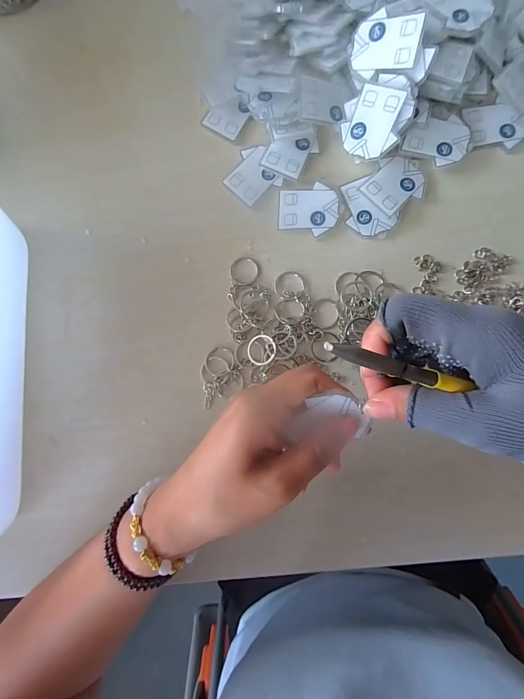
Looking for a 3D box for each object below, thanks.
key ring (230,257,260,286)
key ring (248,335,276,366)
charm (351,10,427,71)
[{"bbox_3d":[-0.014,-0.066,0.274,0.025,0.004,0.025,0,85,4],"label":"key ring"},{"bbox_3d":[0.000,0.001,0.265,0.024,0.004,0.025,-2,84,18],"label":"key ring"},{"bbox_3d":[0.095,-0.235,0.250,0.049,0.004,0.035,16,106,21],"label":"charm"}]

